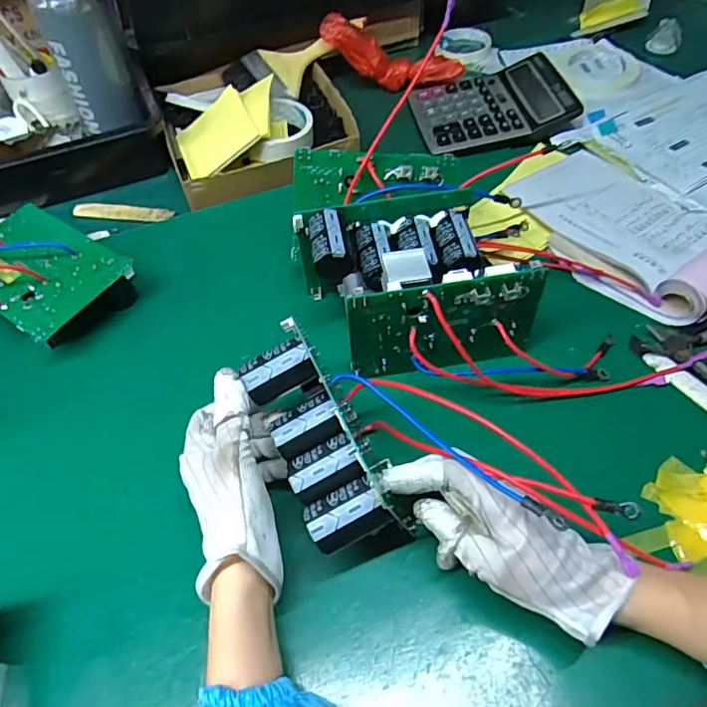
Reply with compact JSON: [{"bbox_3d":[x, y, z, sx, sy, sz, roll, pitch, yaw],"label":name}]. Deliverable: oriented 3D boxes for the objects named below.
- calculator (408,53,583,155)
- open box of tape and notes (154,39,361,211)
[{"bbox_3d":[0.177,-0.319,0.717,0.189,0.035,0.155,-10,53,-3],"label":"calculator"},{"bbox_3d":[-0.119,-0.299,0.696,0.231,0.057,0.232,-18,54,-9],"label":"open box of tape and notes"}]

